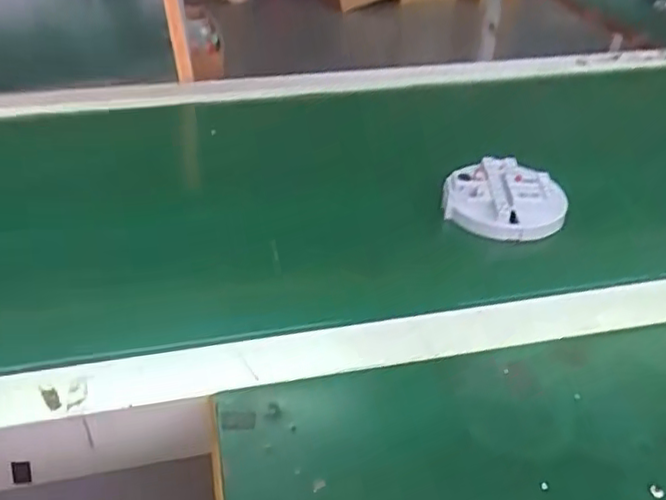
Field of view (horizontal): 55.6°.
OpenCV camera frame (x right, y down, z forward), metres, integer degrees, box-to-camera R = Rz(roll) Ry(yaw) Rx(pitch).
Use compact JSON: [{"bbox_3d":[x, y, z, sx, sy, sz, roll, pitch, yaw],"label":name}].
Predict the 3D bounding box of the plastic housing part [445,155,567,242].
[{"bbox_3d":[0.153,-0.045,0.553,0.095,0.027,0.097,2,40,-1],"label":"plastic housing part"}]

